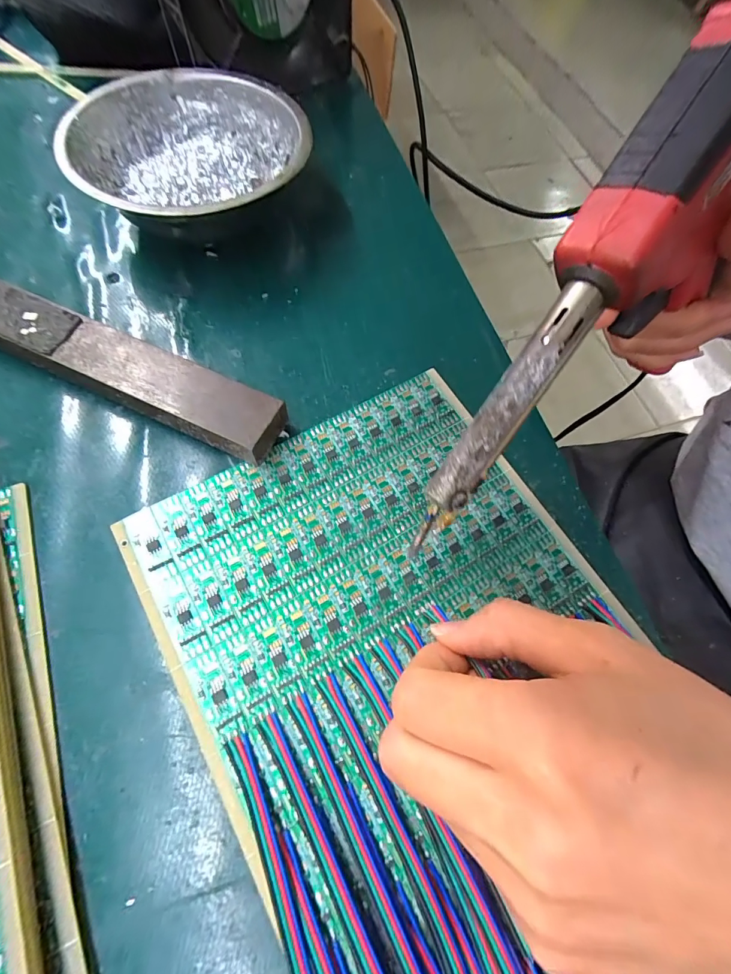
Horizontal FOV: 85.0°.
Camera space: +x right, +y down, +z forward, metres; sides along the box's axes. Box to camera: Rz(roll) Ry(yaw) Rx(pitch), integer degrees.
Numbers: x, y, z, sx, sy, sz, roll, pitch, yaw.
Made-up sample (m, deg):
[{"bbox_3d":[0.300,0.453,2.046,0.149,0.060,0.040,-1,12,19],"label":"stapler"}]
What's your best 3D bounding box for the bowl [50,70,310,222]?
[{"bbox_3d":[-0.097,-0.185,0.233,0.130,0.040,0.129,0,68,-4],"label":"bowl"}]

